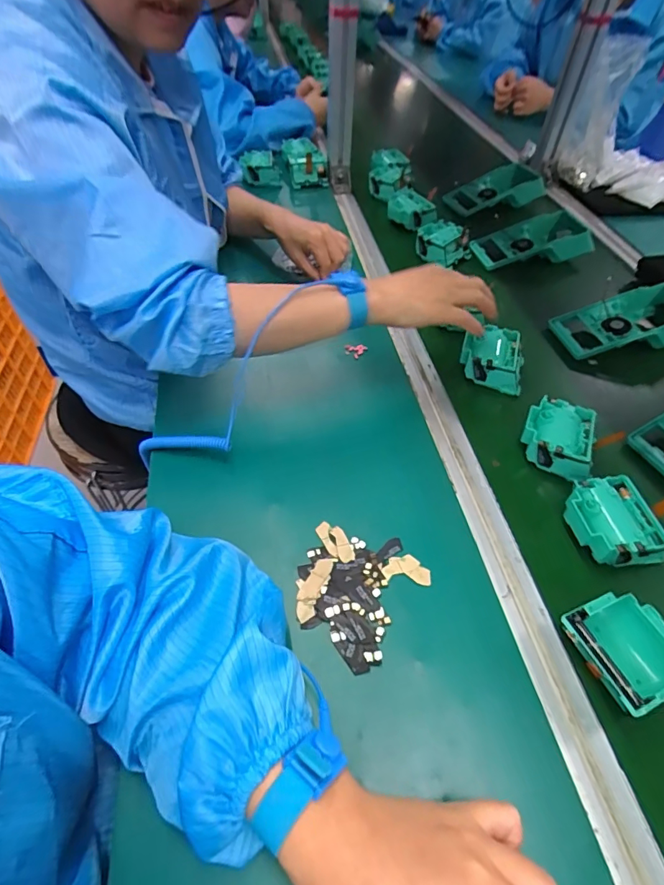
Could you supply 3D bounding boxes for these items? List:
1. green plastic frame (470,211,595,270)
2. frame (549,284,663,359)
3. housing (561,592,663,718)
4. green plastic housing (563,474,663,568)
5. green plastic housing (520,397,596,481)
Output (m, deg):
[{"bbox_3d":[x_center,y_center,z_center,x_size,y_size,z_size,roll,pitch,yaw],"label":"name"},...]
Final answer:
[{"bbox_3d":[0.333,-0.338,0.768,0.199,0.050,0.100,-9,51,-7],"label":"green plastic frame"},{"bbox_3d":[0.413,-0.163,0.623,0.205,0.061,0.091,-6,50,-4],"label":"frame"},{"bbox_3d":[0.221,0.159,0.344,0.077,0.040,0.076,-18,52,-13],"label":"housing"},{"bbox_3d":[0.253,0.077,0.419,0.068,0.047,0.076,-8,50,-6],"label":"green plastic housing"},{"bbox_3d":[0.237,-0.004,0.480,0.068,0.046,0.082,20,53,17],"label":"green plastic housing"}]

